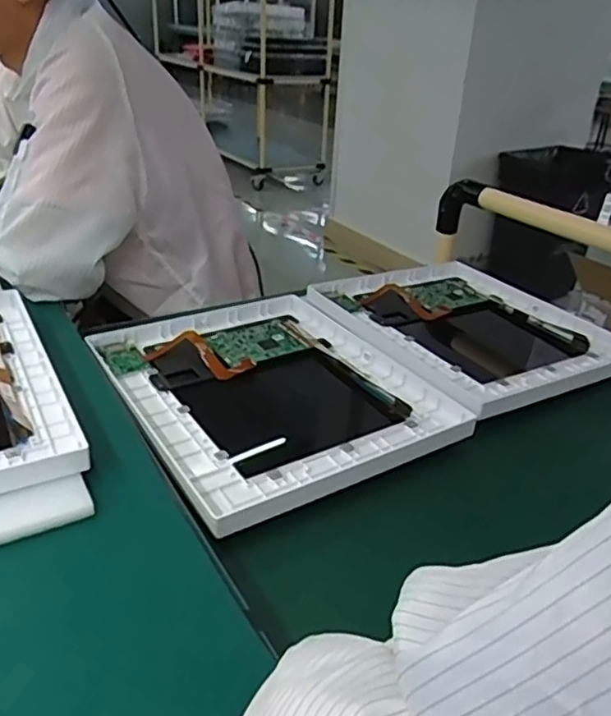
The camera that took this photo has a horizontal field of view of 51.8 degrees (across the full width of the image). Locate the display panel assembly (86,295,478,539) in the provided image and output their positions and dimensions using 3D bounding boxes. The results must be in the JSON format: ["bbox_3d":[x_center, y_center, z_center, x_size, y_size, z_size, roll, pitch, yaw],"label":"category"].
[{"bbox_3d":[-0.035,0.025,0.600,0.263,0.027,0.305,-16,36,-29],"label":"display panel assembly"}]

